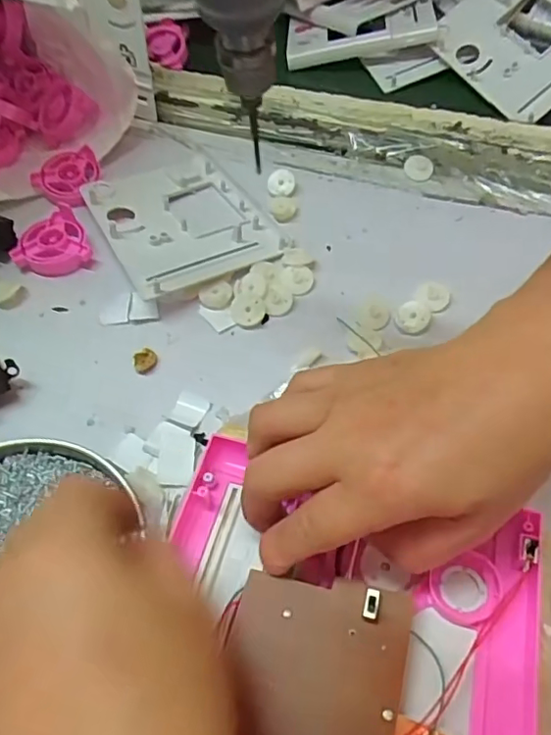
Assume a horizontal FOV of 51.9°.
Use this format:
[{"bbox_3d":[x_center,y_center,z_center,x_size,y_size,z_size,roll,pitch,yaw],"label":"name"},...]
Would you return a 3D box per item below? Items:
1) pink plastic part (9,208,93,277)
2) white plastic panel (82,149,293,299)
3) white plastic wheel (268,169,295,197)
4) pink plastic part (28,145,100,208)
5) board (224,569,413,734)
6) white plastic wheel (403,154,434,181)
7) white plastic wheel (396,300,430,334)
[{"bbox_3d":[-0.166,-0.089,0.415,0.052,0.017,0.049,-24,58,-15],"label":"pink plastic part"},{"bbox_3d":[-0.076,-0.118,0.433,0.112,0.020,0.147,-29,60,-18],"label":"white plastic panel"},{"bbox_3d":[0.005,-0.149,0.457,0.022,0.009,0.023,0,56,0],"label":"white plastic wheel"},{"bbox_3d":[-0.168,-0.154,0.452,0.046,0.016,0.050,12,56,8],"label":"pink plastic part"},{"bbox_3d":[0.015,0.123,0.231,0.071,0.006,0.072,8,55,14],"label":"board"},{"bbox_3d":[0.119,-0.166,0.467,0.022,0.006,0.023,0,56,0],"label":"white plastic wheel"},{"bbox_3d":[0.092,-0.035,0.378,0.021,0.009,0.020,0,56,0],"label":"white plastic wheel"}]

